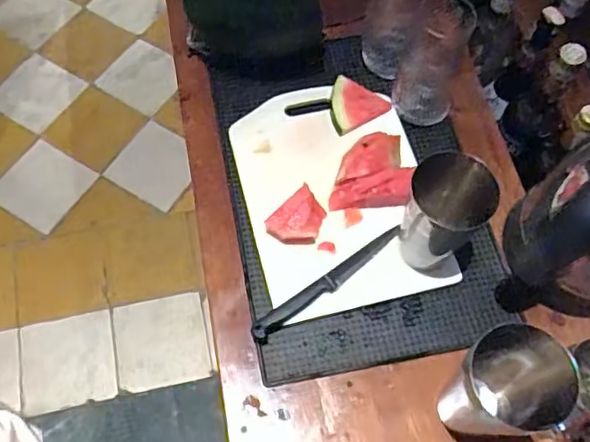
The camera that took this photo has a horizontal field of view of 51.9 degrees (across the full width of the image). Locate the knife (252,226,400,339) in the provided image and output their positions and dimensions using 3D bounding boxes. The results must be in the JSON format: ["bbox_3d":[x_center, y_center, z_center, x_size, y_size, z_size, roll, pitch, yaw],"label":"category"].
[{"bbox_3d":[0.038,0.066,0.662,0.198,0.008,0.020,-35,70,-17],"label":"knife"}]

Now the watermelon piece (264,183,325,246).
[{"bbox_3d":[0.005,-0.001,0.681,0.049,0.032,0.063,37,69,15],"label":"watermelon piece"}]

